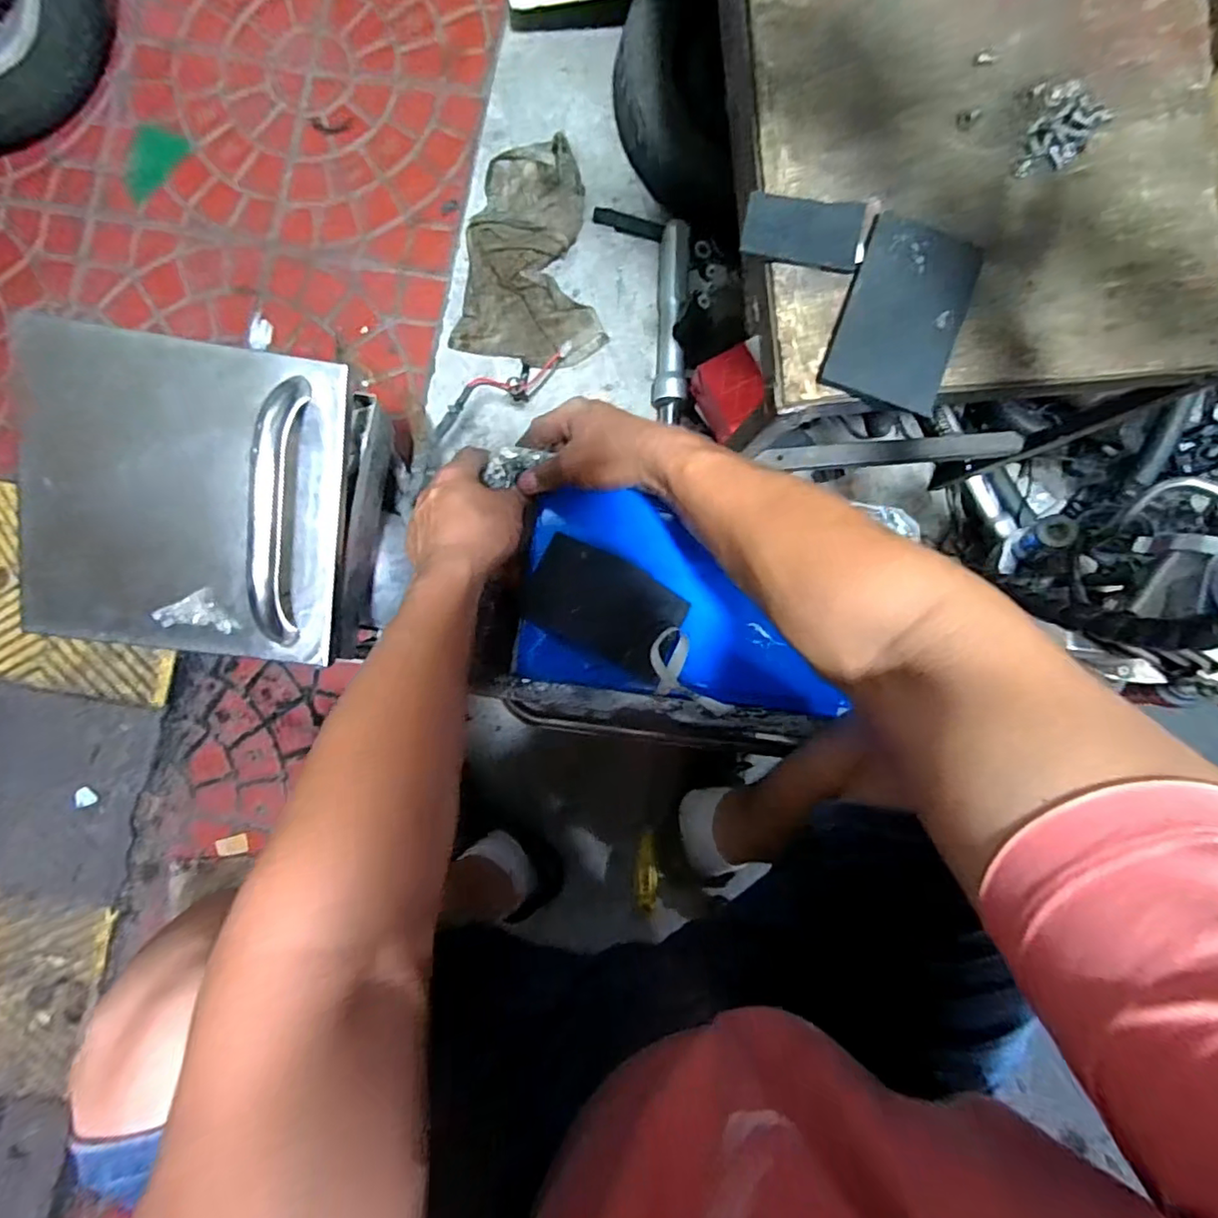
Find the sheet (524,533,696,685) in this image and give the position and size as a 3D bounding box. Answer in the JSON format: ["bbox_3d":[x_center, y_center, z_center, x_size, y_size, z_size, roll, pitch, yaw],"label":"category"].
[{"bbox_3d":[-0.004,-0.003,0.498,0.131,0.012,0.083,27,94,3],"label":"sheet"}]

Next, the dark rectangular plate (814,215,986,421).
[{"bbox_3d":[0.204,-0.203,0.400,0.081,0.004,0.121,20,92,0],"label":"dark rectangular plate"}]

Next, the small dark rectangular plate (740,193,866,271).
[{"bbox_3d":[0.134,-0.262,0.401,0.079,0.005,0.039,9,106,0],"label":"small dark rectangular plate"}]

